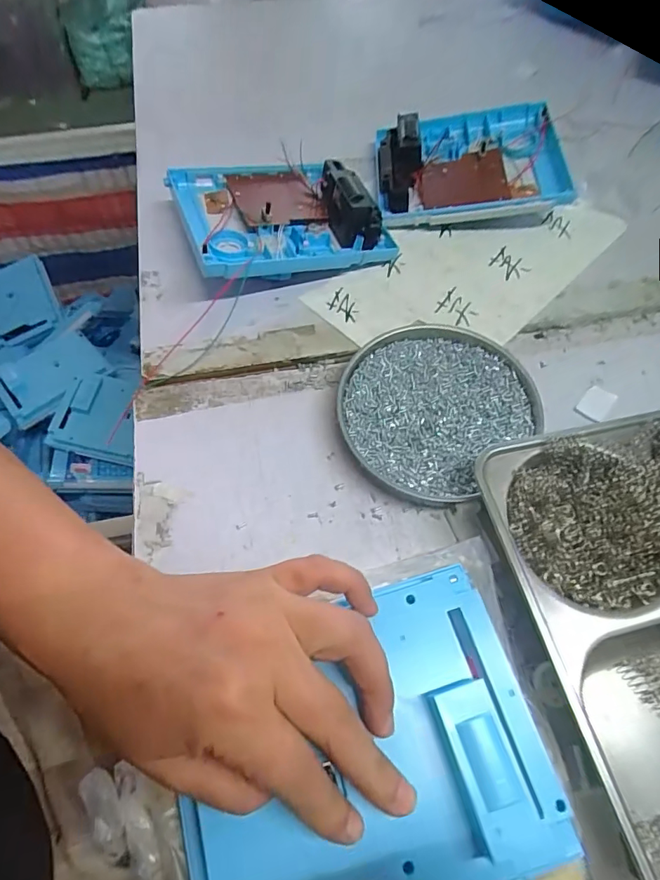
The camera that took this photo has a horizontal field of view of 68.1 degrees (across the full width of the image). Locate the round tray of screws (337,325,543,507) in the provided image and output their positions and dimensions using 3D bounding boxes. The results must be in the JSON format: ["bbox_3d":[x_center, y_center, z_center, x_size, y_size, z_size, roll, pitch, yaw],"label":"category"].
[{"bbox_3d":[0.072,-0.024,0.348,0.131,0.017,0.123,0,62,0],"label":"round tray of screws"}]

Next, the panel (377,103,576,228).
[{"bbox_3d":[0.126,-0.256,0.456,0.163,0.040,0.140,3,62,1],"label":"panel"}]

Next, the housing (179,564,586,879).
[{"bbox_3d":[0.014,0.136,0.212,0.158,0.025,0.122,-16,63,-9],"label":"housing"}]

